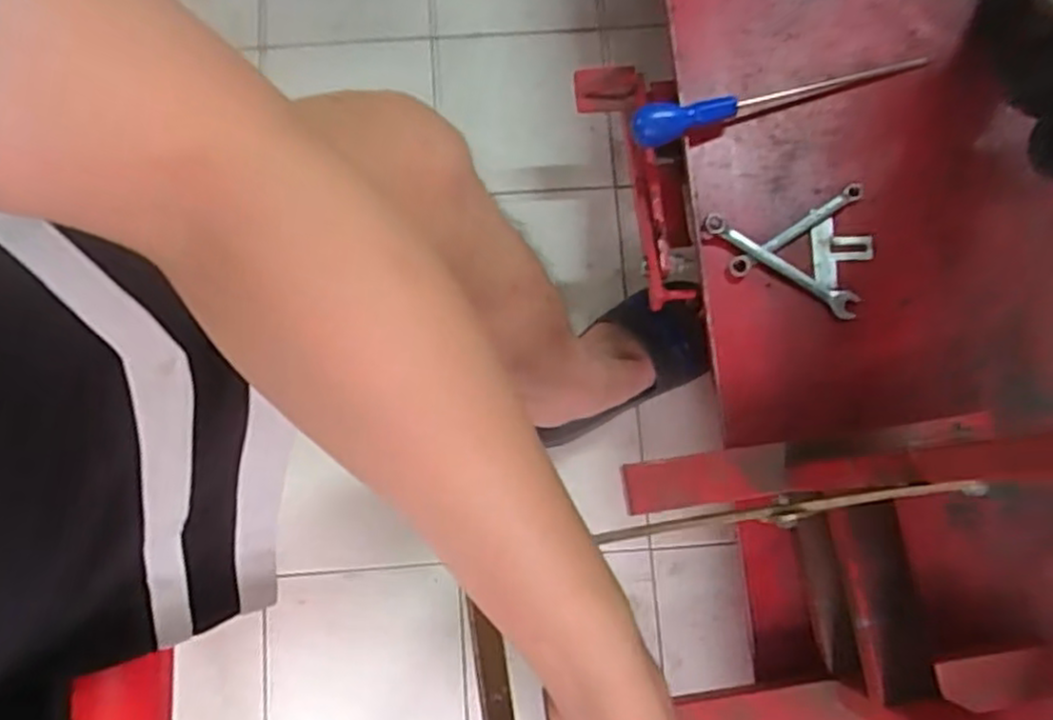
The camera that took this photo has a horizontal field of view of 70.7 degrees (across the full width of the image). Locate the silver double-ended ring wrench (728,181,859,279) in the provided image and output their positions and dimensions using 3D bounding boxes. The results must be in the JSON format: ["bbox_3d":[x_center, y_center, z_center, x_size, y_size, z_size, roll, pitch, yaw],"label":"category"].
[{"bbox_3d":[0.232,-0.112,0.639,0.132,0.013,0.016,-33,81,-6],"label":"silver double-ended ring wrench"}]

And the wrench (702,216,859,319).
[{"bbox_3d":[0.215,-0.080,0.630,0.143,0.011,0.020,32,81,6],"label":"wrench"}]

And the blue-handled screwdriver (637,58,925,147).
[{"bbox_3d":[0.219,-0.229,0.649,0.266,0.026,0.030,-13,80,-3],"label":"blue-handled screwdriver"}]

